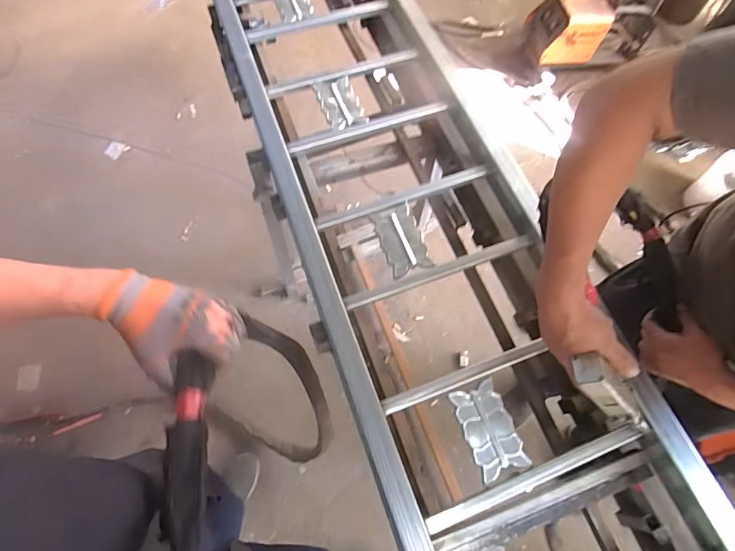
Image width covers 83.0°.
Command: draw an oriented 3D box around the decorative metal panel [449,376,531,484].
[{"bbox_3d":[0.182,0.227,0.618,0.075,0.014,0.125,-18,69,-10],"label":"decorative metal panel"}]

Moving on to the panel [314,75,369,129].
[{"bbox_3d":[-0.058,-0.364,0.884,0.083,0.036,0.139,-20,69,-11],"label":"panel"}]

